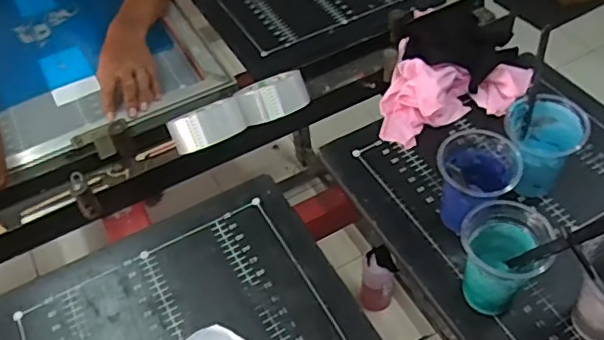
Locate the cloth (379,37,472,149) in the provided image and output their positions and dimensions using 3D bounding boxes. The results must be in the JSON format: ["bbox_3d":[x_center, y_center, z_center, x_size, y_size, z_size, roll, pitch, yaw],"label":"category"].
[{"bbox_3d":[0.170,-0.099,0.831,0.126,0.051,0.147,23,56,23],"label":"cloth"}]

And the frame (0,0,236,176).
[{"bbox_3d":[-0.440,-0.231,1.002,0.462,0.038,0.614,-23,54,-16],"label":"frame"}]

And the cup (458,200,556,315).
[{"bbox_3d":[0.207,0.099,0.608,0.086,0.119,0.077,35,61,30],"label":"cup"}]

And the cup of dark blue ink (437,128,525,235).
[{"bbox_3d":[0.195,0.024,0.662,0.087,0.113,0.093,-3,50,3],"label":"cup of dark blue ink"}]

